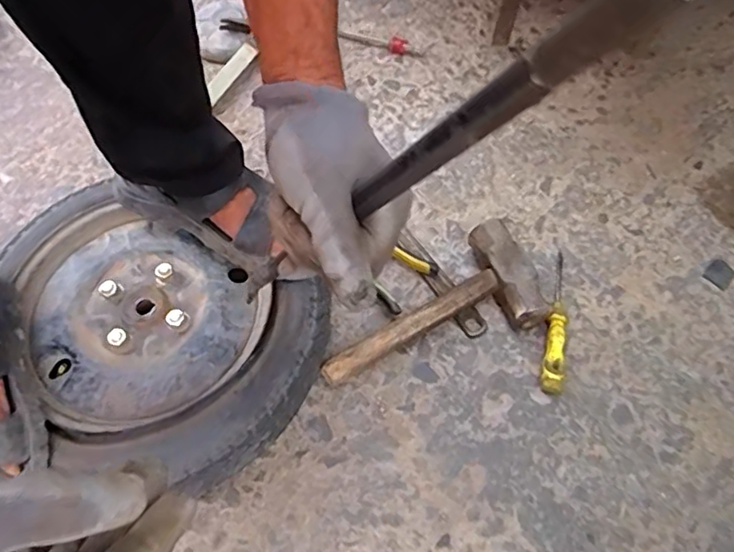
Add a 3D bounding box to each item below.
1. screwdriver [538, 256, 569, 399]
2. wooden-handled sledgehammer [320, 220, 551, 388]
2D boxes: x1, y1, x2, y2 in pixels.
[{"bbox_3d":[0.241,0.051,0.735,0.025,0.032,0.201,13,60,8],"label":"screwdriver"},{"bbox_3d":[0.072,0.039,0.727,0.283,0.058,0.137,-20,61,-11],"label":"wooden-handled sledgehammer"}]

